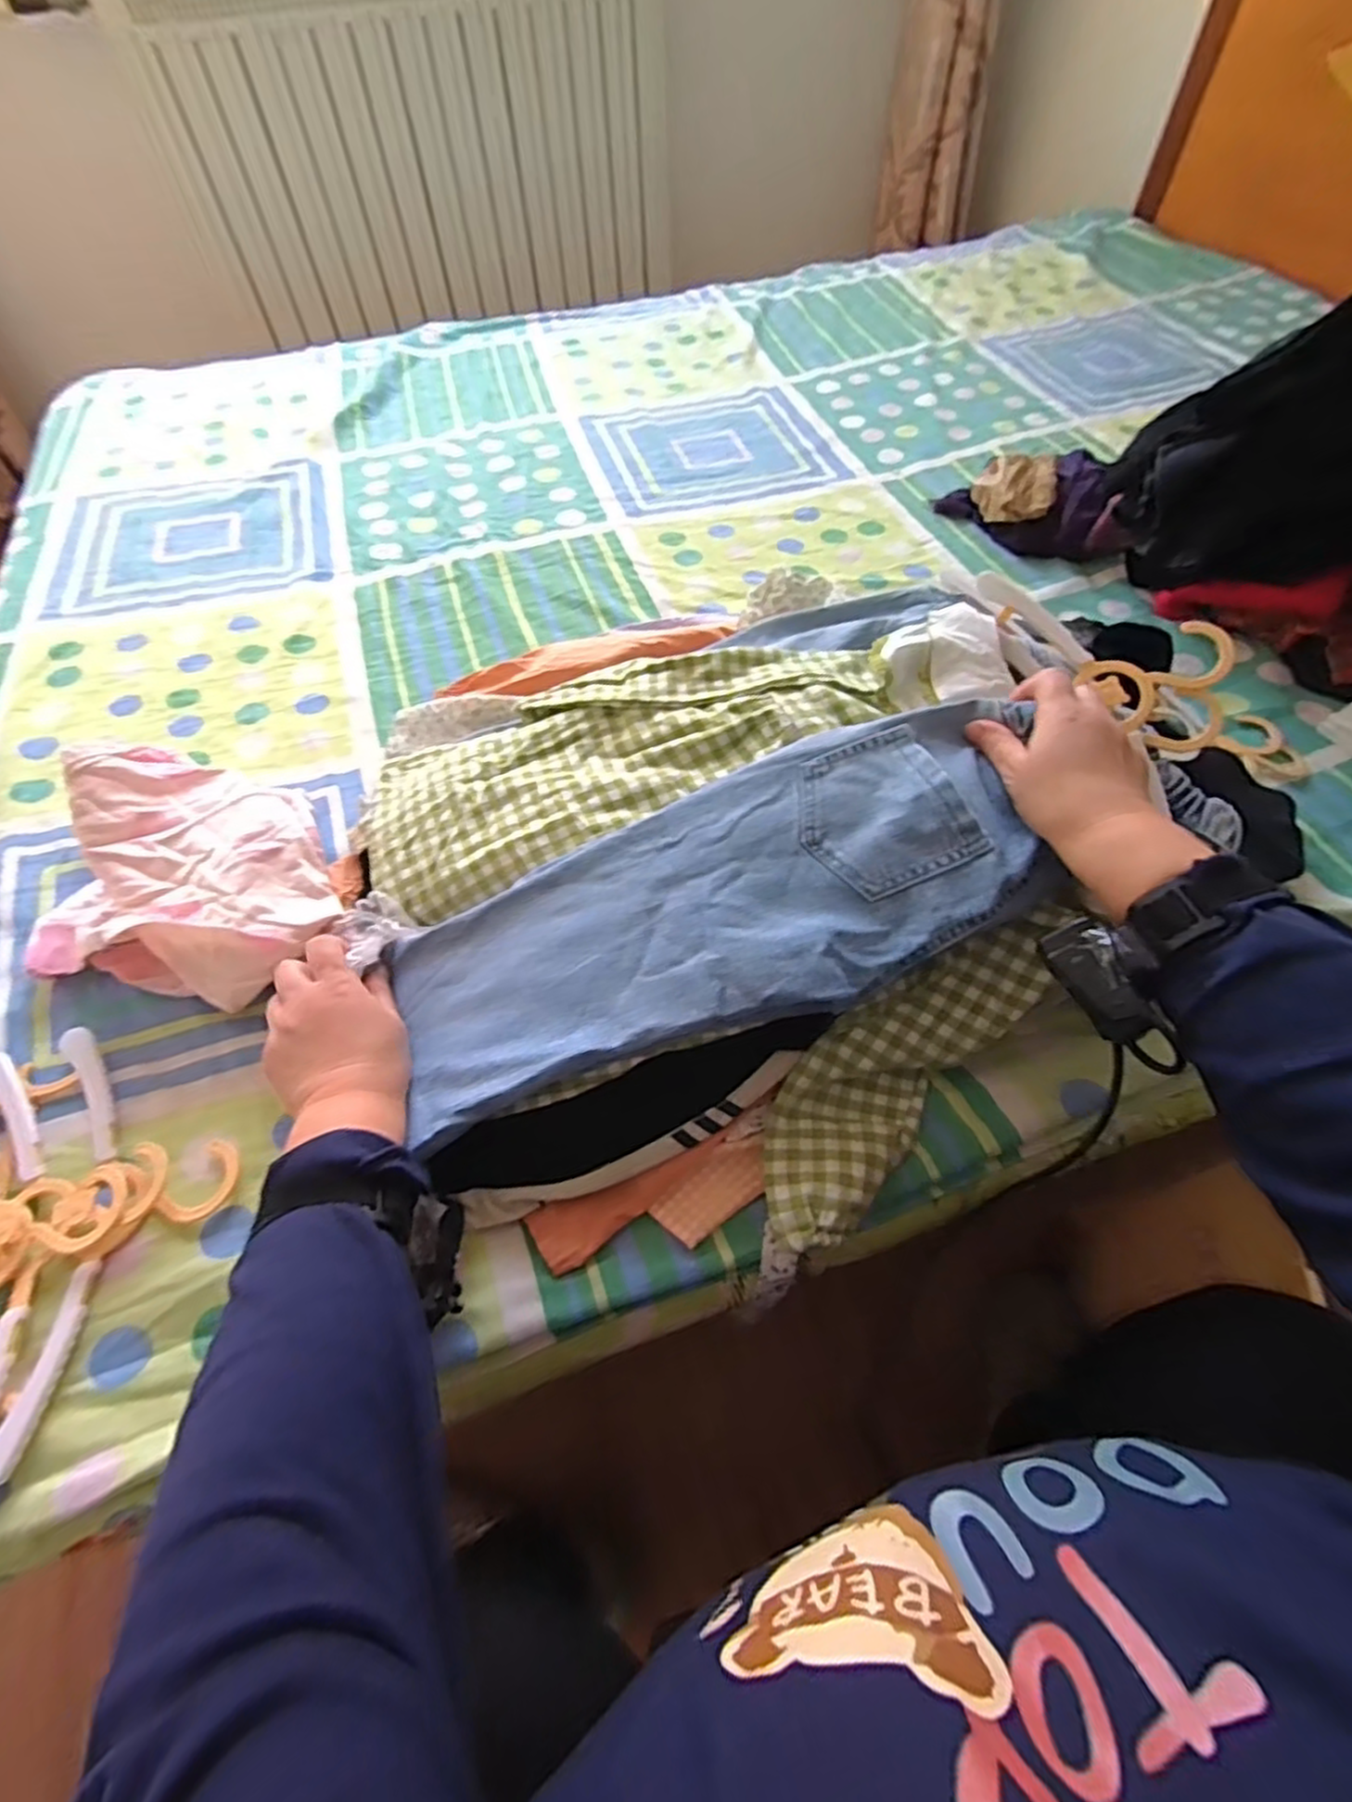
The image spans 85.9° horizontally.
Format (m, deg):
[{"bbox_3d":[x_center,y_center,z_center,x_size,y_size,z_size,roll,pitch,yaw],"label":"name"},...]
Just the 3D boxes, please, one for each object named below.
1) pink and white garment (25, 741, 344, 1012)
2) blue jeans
[{"bbox_3d":[-0.369,-0.026,0.563,0.237,0.092,0.196,8,57,7],"label":"pink and white garment"},{"bbox_3d":[0.014,0.008,0.479,0.452,0.040,0.166,-24,59,0],"label":"blue jeans"}]

